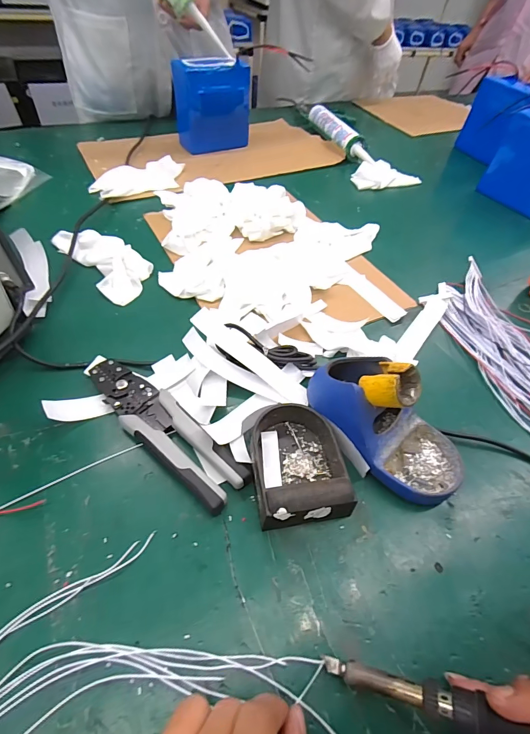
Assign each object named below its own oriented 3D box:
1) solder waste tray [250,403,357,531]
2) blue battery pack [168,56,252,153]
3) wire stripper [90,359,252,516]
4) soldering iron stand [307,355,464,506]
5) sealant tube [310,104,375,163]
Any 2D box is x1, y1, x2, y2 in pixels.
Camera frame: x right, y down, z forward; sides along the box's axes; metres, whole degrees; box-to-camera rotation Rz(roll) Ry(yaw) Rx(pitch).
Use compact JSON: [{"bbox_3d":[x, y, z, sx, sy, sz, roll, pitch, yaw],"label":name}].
[{"bbox_3d":[0.026,0.079,0.314,0.078,0.035,0.110,-6,51,-11],"label":"solder waste tray"},{"bbox_3d":[-0.111,-0.545,0.746,0.146,0.144,0.073,-20,55,-20],"label":"blue battery pack"},{"bbox_3d":[-0.098,0.053,0.337,0.194,0.016,0.049,38,57,24],"label":"wire stripper"},{"bbox_3d":[0.109,0.042,0.320,0.158,0.082,0.079,38,57,24],"label":"soldering iron stand"},{"bbox_3d":[0.167,-0.527,0.810,0.044,0.040,0.273,-14,53,-16],"label":"sealant tube"}]

